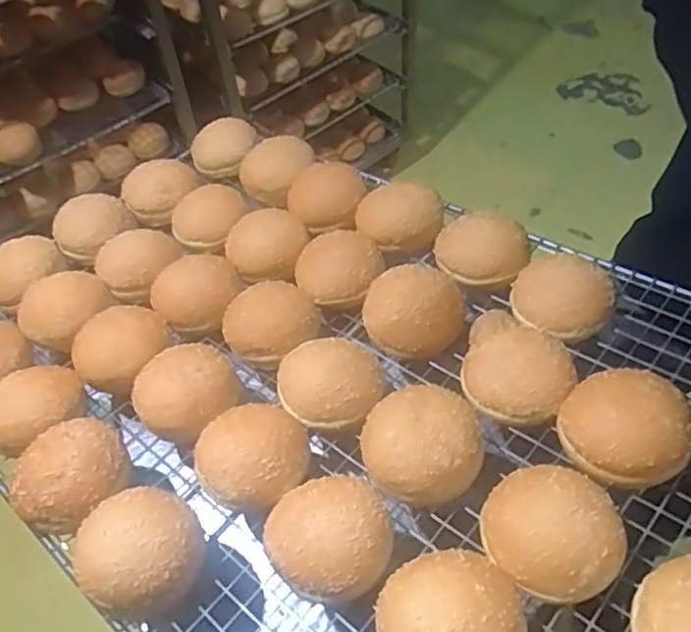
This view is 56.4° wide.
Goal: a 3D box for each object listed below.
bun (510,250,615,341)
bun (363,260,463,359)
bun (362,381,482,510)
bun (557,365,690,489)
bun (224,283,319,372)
[{"bbox_3d":[0.199,-0.017,0.597,0.088,0.037,0.087,-3,51,3],"label":"bun"},{"bbox_3d":[0.065,-0.007,0.615,0.090,0.043,0.080,7,52,11],"label":"bun"},{"bbox_3d":[0.059,0.099,0.516,0.090,0.039,0.088,-3,51,3],"label":"bun"},{"bbox_3d":[0.214,0.080,0.492,0.088,0.042,0.086,-3,51,3],"label":"bun"},{"bbox_3d":[-0.073,0.003,0.633,0.088,0.039,0.082,-3,51,3],"label":"bun"}]

